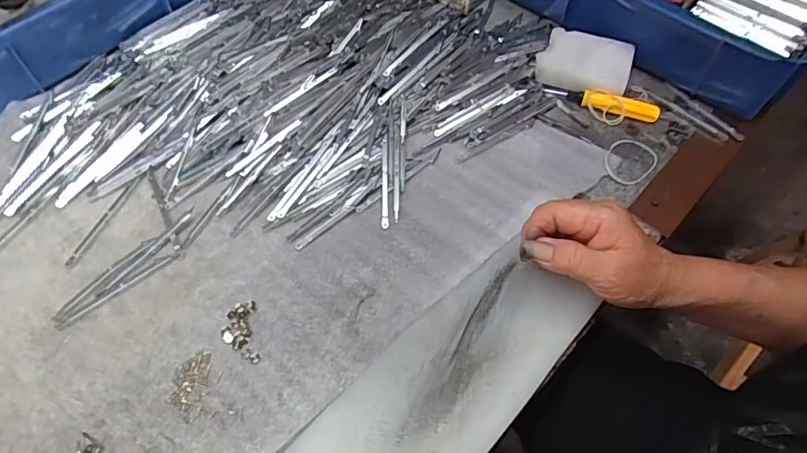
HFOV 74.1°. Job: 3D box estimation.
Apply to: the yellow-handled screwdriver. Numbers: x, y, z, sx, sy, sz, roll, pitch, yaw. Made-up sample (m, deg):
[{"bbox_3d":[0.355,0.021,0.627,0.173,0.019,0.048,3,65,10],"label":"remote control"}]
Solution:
[{"bbox_3d":[0.184,-0.116,0.499,0.103,0.020,0.011,18,60,10],"label":"yellow-handled screwdriver"}]

